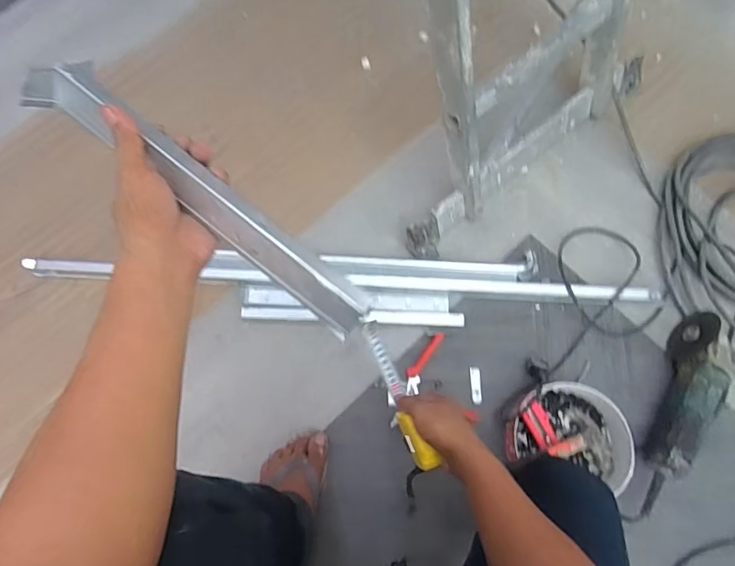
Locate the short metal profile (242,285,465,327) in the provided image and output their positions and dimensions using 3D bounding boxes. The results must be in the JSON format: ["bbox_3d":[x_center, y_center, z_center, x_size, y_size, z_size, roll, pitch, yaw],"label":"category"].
[{"bbox_3d":[-0.024,0.043,0.875,0.384,0.044,0.065,3,73,3],"label":"short metal profile"}]

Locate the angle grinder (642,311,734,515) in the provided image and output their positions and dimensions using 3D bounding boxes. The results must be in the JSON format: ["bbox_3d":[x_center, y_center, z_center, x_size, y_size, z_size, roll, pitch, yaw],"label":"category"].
[{"bbox_3d":[0.520,0.209,0.785,0.095,0.078,0.333,23,75,9],"label":"angle grinder"}]

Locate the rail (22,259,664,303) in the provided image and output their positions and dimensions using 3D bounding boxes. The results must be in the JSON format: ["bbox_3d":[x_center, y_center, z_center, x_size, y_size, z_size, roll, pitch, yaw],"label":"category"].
[{"bbox_3d":[-0.051,-0.004,0.878,1.132,0.034,0.033,3,74,3],"label":"rail"}]

